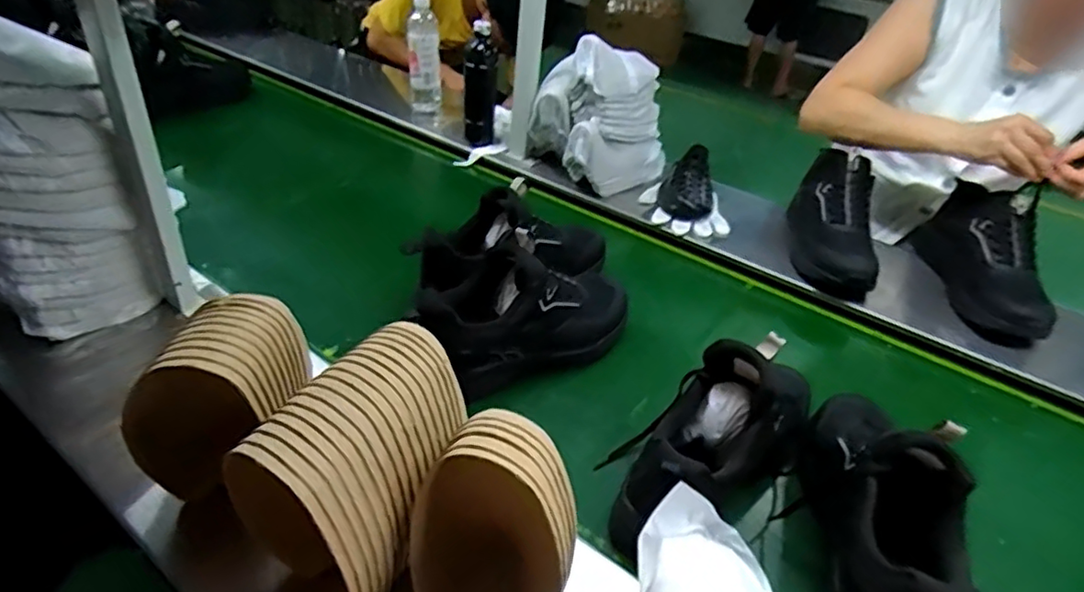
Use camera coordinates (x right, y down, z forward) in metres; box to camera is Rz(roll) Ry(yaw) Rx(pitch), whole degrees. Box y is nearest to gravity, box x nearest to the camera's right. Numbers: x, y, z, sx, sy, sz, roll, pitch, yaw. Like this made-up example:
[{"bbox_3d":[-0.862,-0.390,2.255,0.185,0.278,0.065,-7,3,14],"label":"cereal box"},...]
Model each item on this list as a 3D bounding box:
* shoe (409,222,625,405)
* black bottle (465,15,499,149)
[{"bbox_3d":[-0.009,0.012,0.704,0.265,0.147,0.085,-17,42,-29],"label":"shoe"},{"bbox_3d":[-0.120,-0.409,1.201,0.060,0.237,0.060,2,36,-7],"label":"black bottle"}]

